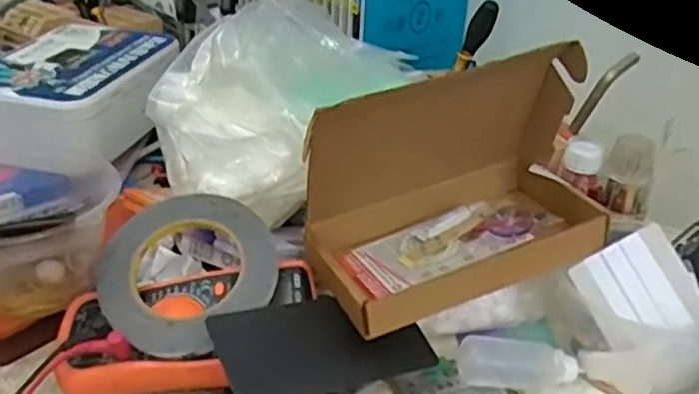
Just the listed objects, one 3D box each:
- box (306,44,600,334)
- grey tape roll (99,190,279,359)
[{"bbox_3d":[0.074,-0.014,0.531,0.210,0.147,0.117,-10,31,-23],"label":"box"},{"bbox_3d":[-0.115,0.049,0.530,0.118,0.019,0.126,-3,51,3],"label":"grey tape roll"}]

